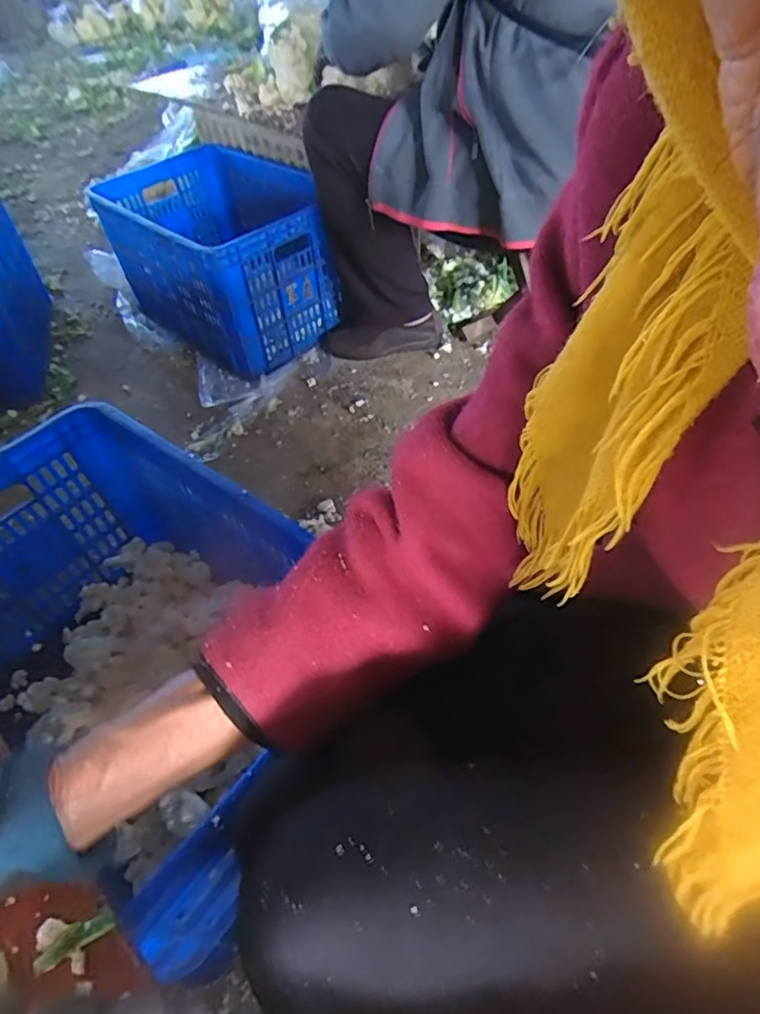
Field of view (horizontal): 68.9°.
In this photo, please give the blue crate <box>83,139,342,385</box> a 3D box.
[{"bbox_3d":[-0.329,-0.539,1.225,0.445,0.315,0.336,33,60,28],"label":"blue crate"}]

